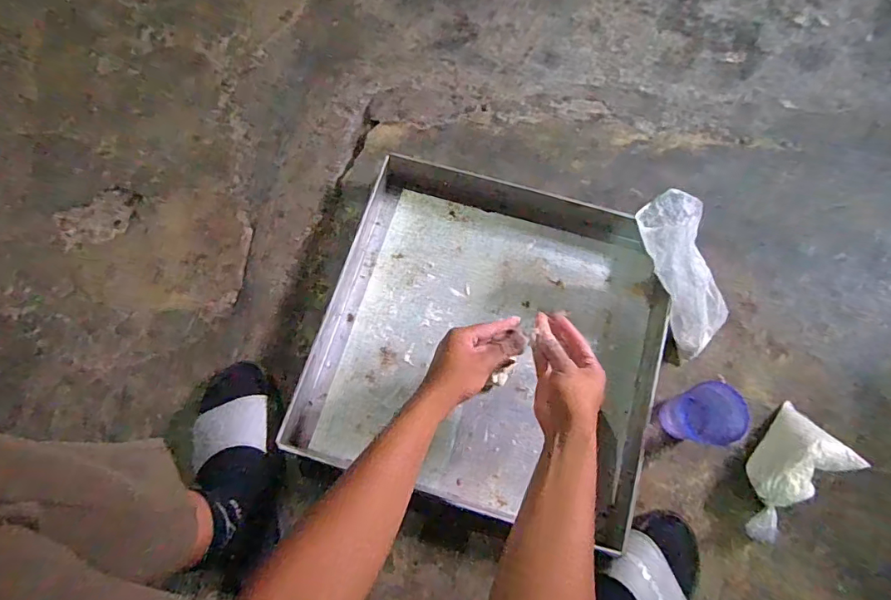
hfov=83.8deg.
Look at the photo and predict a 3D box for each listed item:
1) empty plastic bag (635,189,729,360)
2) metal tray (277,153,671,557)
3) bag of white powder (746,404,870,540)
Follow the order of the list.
[{"bbox_3d":[0.330,-0.029,0.672,0.086,0.047,0.232,-29,109,-7],"label":"empty plastic bag"},{"bbox_3d":[0.067,0.044,0.709,0.468,0.062,0.479,15,75,5],"label":"metal tray"},{"bbox_3d":[0.443,0.225,0.648,0.171,0.074,0.084,-40,78,-10],"label":"bag of white powder"}]

